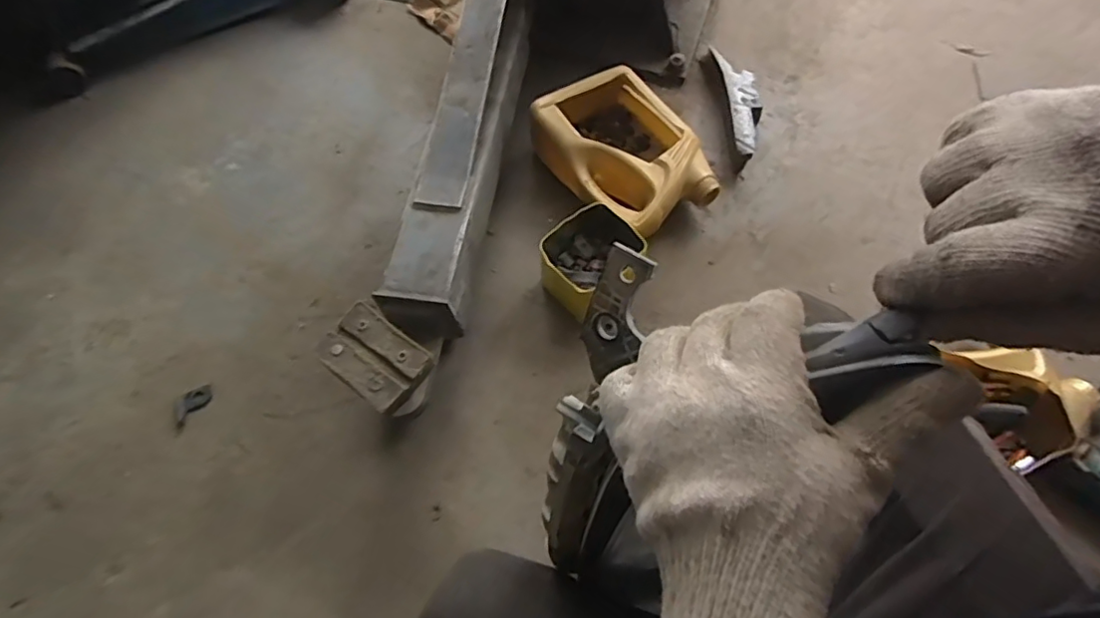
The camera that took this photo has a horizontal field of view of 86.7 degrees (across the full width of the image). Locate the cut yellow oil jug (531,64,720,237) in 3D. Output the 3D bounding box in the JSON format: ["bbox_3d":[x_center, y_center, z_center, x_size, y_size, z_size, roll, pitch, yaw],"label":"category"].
[{"bbox_3d":[0.122,-0.256,0.963,0.212,0.102,0.304,-31,66,-14],"label":"cut yellow oil jug"}]

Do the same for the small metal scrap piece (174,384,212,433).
[{"bbox_3d":[-0.504,0.137,0.816,0.034,0.010,0.069,33,68,18],"label":"small metal scrap piece"}]

